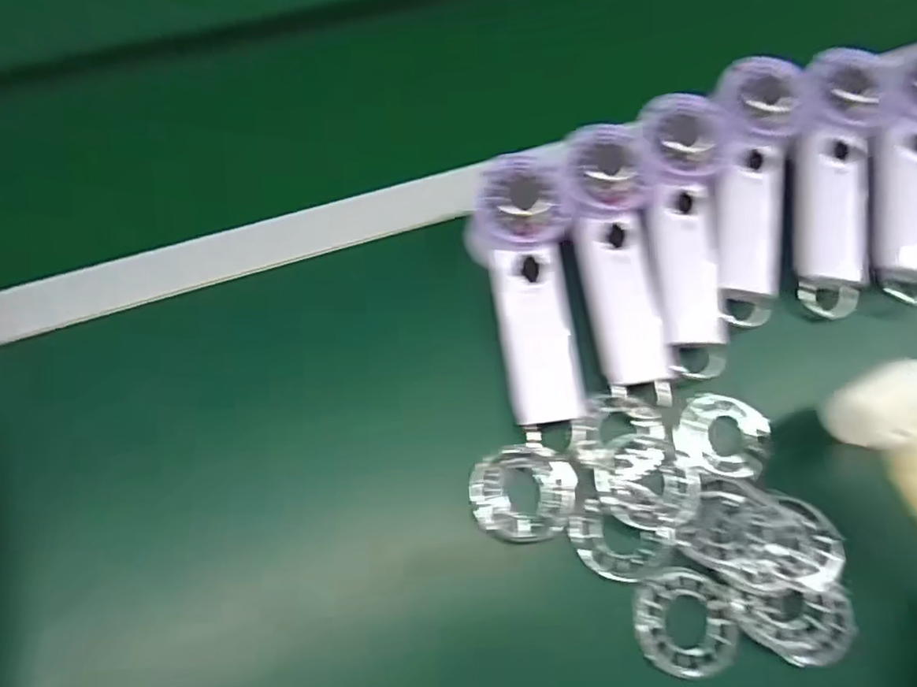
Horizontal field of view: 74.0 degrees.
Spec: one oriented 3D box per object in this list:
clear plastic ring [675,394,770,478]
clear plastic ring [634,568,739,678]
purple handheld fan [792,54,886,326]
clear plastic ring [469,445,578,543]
[{"bbox_3d":[0.173,0.060,0.400,0.062,0.007,0.053,15,68,4],"label":"clear plastic ring"},{"bbox_3d":[0.133,0.164,0.358,0.058,0.012,0.057,1,68,-2],"label":"clear plastic ring"},{"bbox_3d":[0.279,-0.119,0.447,0.054,0.029,0.196,7,86,1],"label":"purple handheld fan"},{"bbox_3d":[0.041,0.092,0.374,0.066,0.020,0.054,-2,68,-3],"label":"clear plastic ring"}]

